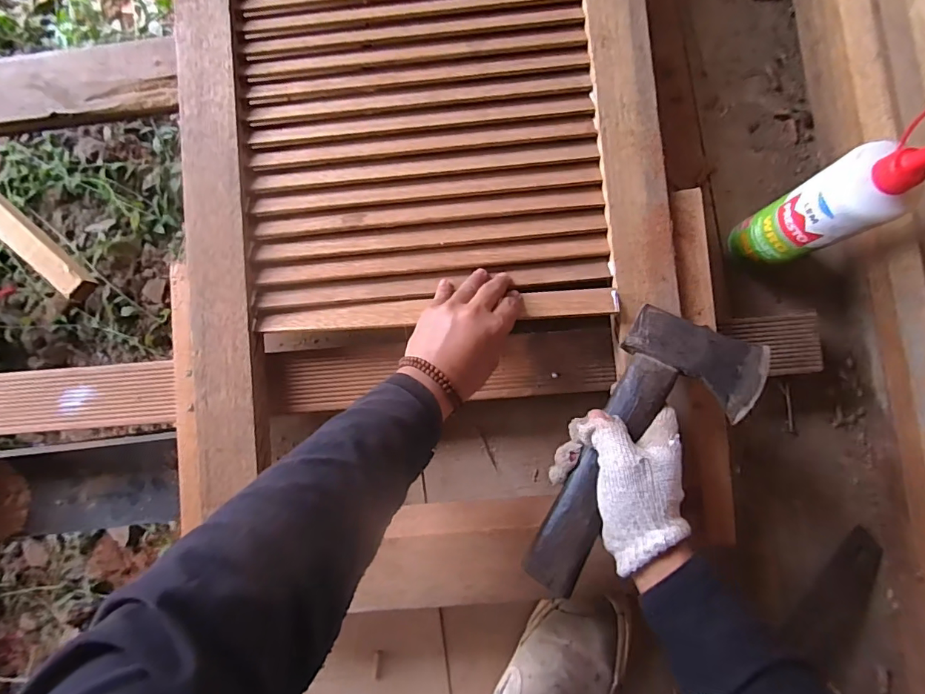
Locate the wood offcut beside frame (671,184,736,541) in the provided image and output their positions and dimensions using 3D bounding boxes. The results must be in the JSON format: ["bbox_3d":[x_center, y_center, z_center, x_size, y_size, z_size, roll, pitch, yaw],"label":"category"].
[{"bbox_3d":[0.239,0.017,0.475,0.042,0.018,0.357,-3,85,2],"label":"wood offcut beside frame"}]

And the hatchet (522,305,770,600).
[{"bbox_3d":[0.149,0.094,0.408,0.109,0.026,0.266,34,85,4],"label":"hatchet"}]

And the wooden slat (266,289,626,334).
[{"bbox_3d":[-0.030,-0.037,0.487,0.369,0.015,0.027,-3,85,5],"label":"wooden slat"}]

